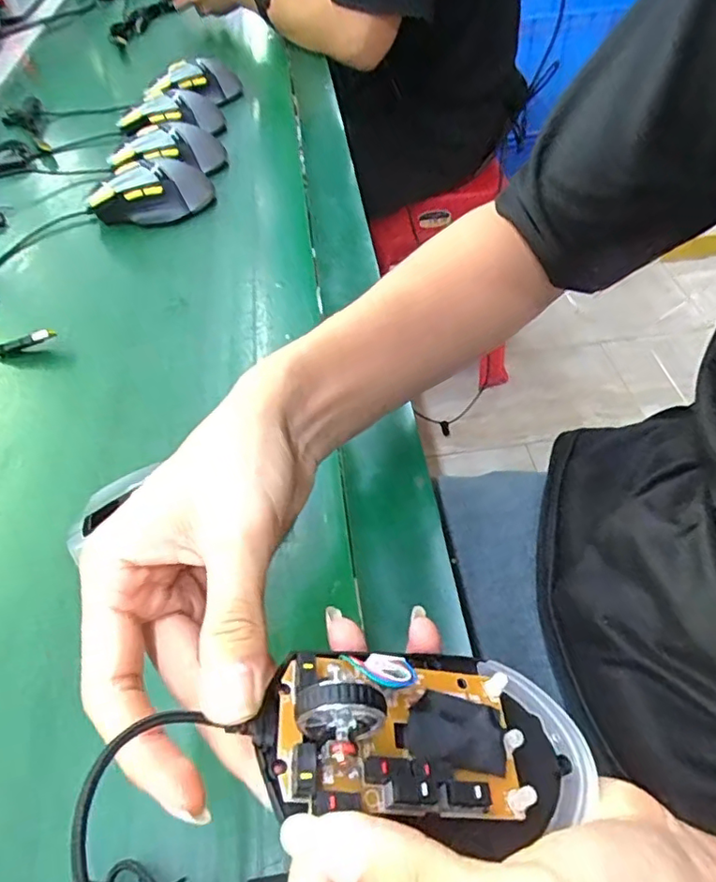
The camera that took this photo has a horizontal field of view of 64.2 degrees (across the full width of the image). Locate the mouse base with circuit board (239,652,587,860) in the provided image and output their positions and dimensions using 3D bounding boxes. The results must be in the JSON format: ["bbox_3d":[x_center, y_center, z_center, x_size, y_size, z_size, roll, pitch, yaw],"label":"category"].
[{"bbox_3d":[0.029,0.093,0.182,0.112,0.032,0.055,16,47,-21],"label":"mouse base with circuit board"}]

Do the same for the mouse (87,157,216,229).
[{"bbox_3d":[-0.195,-0.238,0.545,0.109,0.039,0.059,-30,55,-18],"label":"mouse"}]

